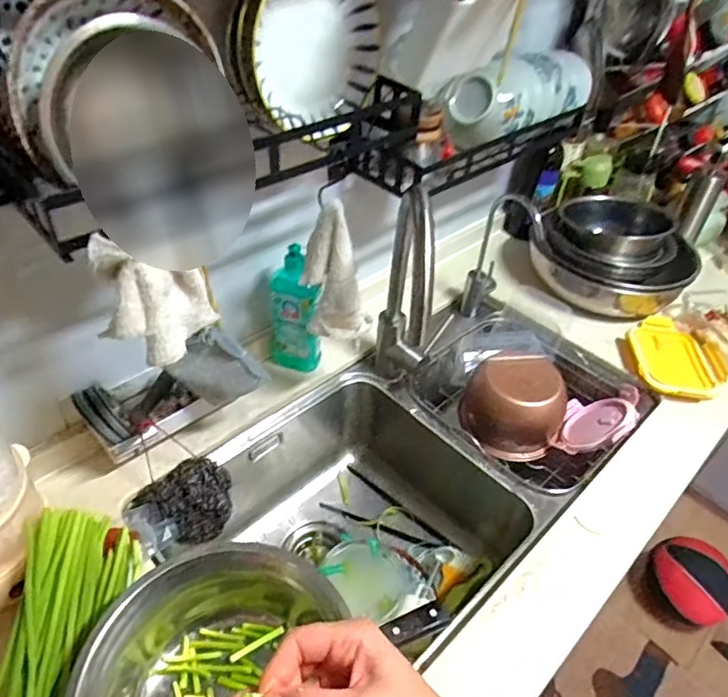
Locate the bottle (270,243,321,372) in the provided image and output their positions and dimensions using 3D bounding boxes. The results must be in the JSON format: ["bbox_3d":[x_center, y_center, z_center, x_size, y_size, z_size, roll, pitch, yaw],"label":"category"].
[{"bbox_3d":[-0.103,-0.057,0.831,0.080,0.219,0.042,16,38,14],"label":"bottle"}]

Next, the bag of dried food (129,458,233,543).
[{"bbox_3d":[-0.229,0.195,0.727,0.097,0.062,0.108,29,48,26],"label":"bag of dried food"}]

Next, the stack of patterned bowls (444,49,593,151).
[{"bbox_3d":[0.253,-0.405,0.890,0.104,0.105,0.296,33,49,29],"label":"stack of patterned bowls"}]

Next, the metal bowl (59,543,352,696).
[{"bbox_3d":[-0.123,0.301,0.501,0.234,0.119,0.250,2,41,-2],"label":"metal bowl"}]

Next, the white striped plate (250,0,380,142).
[{"bbox_3d":[-0.049,-0.323,0.606,0.161,0.169,0.033,-29,51,-31],"label":"white striped plate"}]

